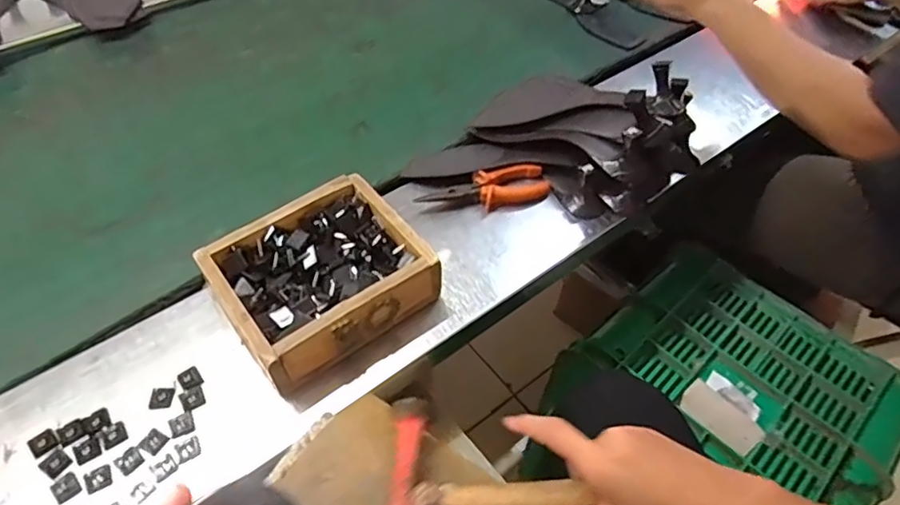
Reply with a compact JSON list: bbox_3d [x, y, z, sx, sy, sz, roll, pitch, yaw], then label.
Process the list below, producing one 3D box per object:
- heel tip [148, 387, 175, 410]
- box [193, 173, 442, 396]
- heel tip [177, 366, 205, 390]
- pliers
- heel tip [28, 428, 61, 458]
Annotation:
[{"bbox_3d":[-0.249,0.125,0.485,0.018,0.004,0.020,-3,50,-7],"label":"heel tip"},{"bbox_3d":[-0.124,0.029,0.542,0.181,0.083,0.162,-29,58,-25],"label":"box"},{"bbox_3d":[-0.231,0.112,0.500,0.018,0.004,0.021,-31,59,-27],"label":"heel tip"},{"bbox_3d":[0.043,-0.069,0.636,0.145,0.021,0.053,-18,54,-16],"label":"pliers"},{"bbox_3d":[-0.333,0.156,0.461,0.022,0.004,0.020,37,57,24],"label":"heel tip"}]

